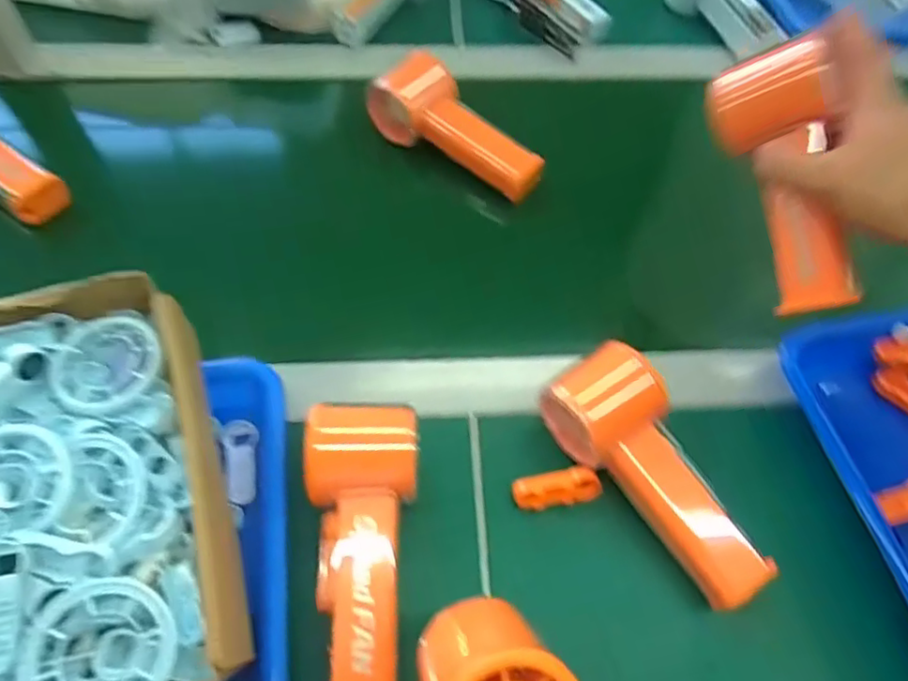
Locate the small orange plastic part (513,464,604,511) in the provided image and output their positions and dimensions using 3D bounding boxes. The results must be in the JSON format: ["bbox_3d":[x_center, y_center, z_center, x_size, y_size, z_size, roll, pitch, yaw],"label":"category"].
[{"bbox_3d":[0.062,0.089,0.365,0.051,0.013,0.019,-6,59,-7],"label":"small orange plastic part"}]

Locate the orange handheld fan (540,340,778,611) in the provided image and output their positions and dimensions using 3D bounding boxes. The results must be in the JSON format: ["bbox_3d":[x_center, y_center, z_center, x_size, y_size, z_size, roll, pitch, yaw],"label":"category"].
[{"bbox_3d":[0.116,0.078,0.356,0.061,0.054,0.154,-30,77,-22],"label":"orange handheld fan"}]

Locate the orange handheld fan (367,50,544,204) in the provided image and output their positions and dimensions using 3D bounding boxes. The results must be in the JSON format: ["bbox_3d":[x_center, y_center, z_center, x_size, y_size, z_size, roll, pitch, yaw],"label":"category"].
[{"bbox_3d":[0.004,-0.171,0.498,0.150,0.058,0.050,36,59,5],"label":"orange handheld fan"}]

